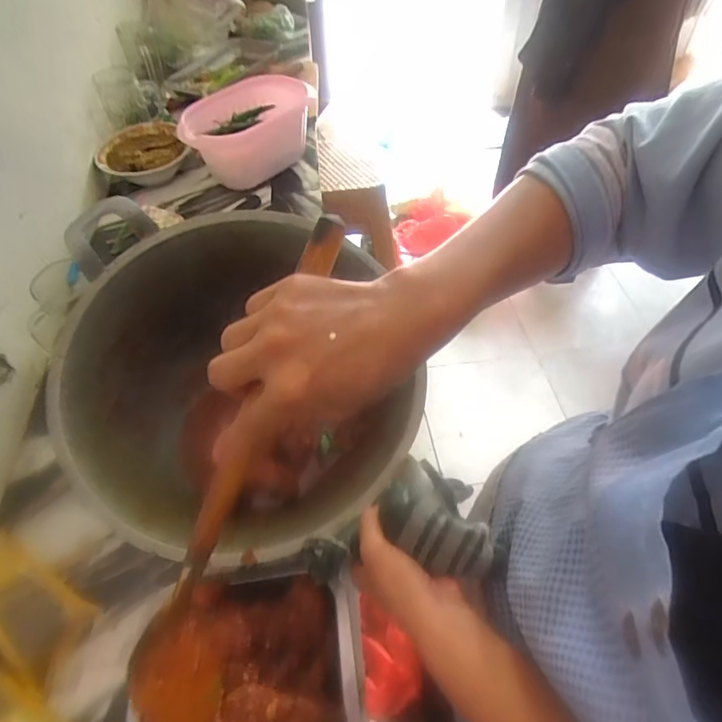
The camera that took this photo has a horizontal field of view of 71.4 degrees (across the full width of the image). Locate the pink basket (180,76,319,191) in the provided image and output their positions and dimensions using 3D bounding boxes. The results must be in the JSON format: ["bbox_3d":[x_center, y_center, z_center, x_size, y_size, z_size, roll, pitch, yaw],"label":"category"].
[{"bbox_3d":[-0.195,-0.406,0.899,0.246,0.113,0.133,-29,57,-18],"label":"pink basket"}]

